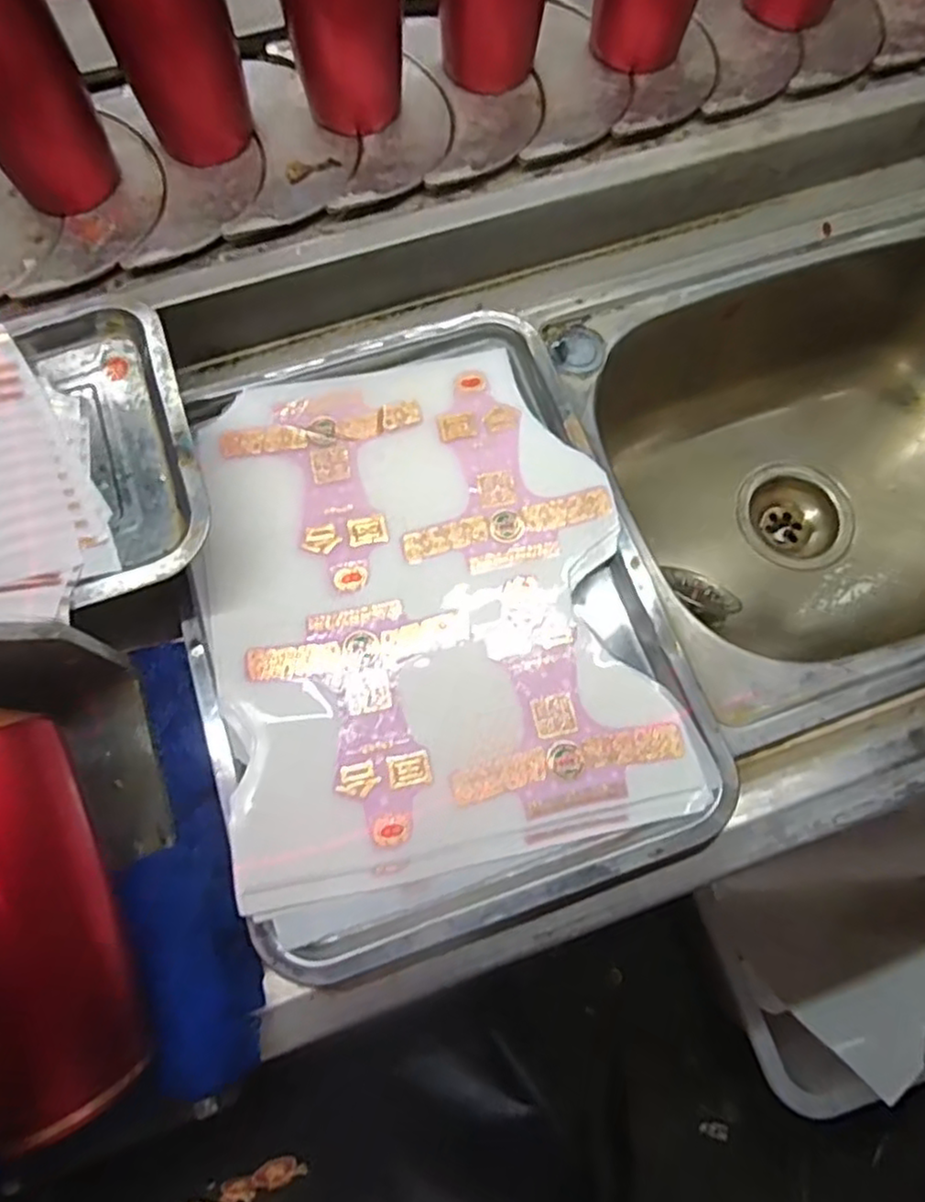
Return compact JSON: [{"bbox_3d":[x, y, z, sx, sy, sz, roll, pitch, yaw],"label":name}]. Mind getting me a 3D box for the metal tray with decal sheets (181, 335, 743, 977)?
[{"bbox_3d":[-0.027,-0.001,0.439,0.276,0.018,0.373,-19,73,-6],"label":"metal tray with decal sheets"}]

